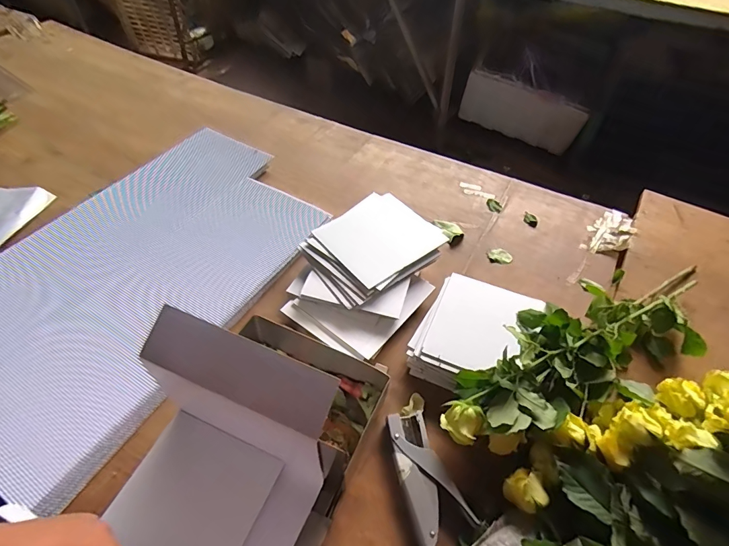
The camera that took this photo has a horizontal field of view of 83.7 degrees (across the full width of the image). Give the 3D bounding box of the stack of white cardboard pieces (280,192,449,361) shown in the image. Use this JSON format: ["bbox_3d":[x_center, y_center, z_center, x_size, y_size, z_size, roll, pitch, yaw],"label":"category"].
[{"bbox_3d":[0.003,-0.009,0.683,0.216,0.073,0.282,32,58,23],"label":"stack of white cardboard pieces"}]

